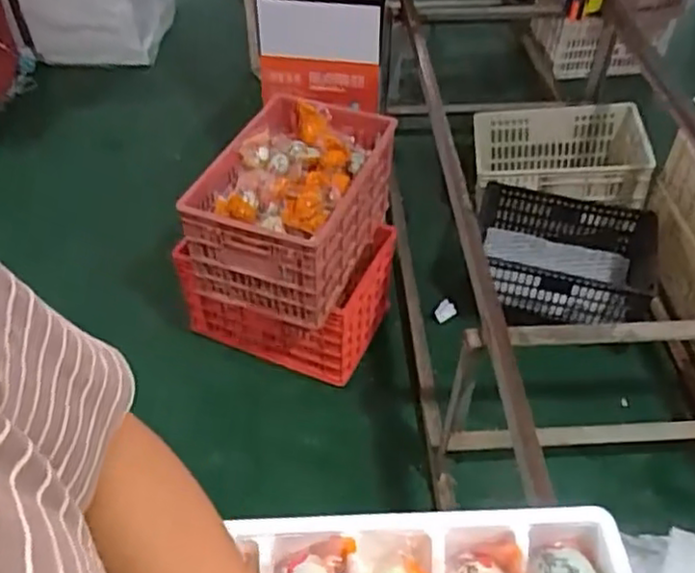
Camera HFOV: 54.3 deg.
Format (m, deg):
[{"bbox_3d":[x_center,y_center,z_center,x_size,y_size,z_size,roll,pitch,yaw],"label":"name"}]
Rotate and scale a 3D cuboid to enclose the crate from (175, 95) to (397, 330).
[{"bbox_3d":[-0.111,-0.185,1.511,0.327,0.247,0.472,18,49,17],"label":"crate"}]

